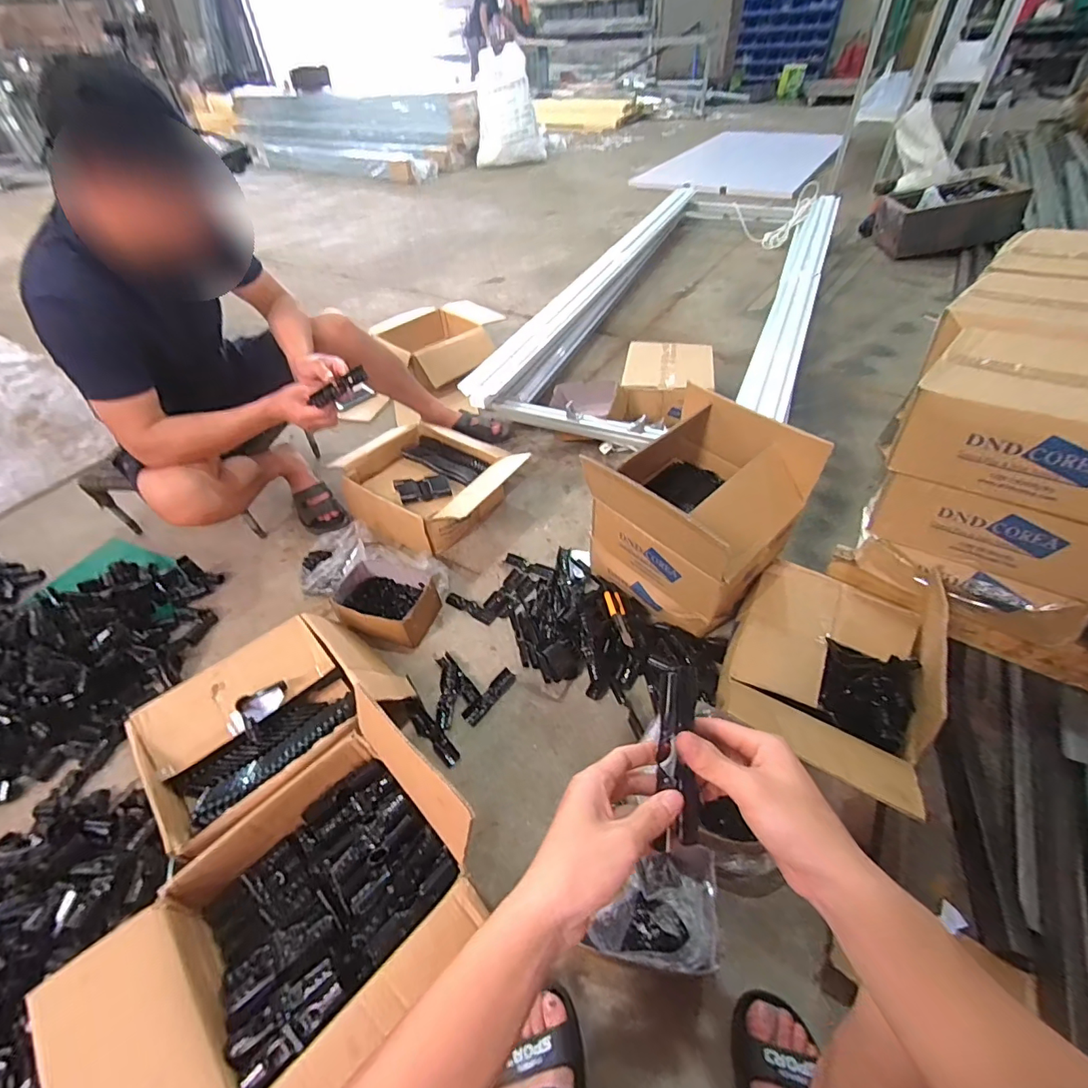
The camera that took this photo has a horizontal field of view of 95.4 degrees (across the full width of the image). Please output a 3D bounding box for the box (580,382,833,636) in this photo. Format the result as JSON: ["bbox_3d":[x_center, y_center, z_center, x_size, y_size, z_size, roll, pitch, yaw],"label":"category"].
[{"bbox_3d":[0.281,-0.052,1.011,0.318,0.357,0.344,-35,54,-27],"label":"box"}]

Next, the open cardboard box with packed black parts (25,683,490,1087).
[{"bbox_3d":[-0.336,0.490,0.642,0.368,0.235,0.478,33,56,29],"label":"open cardboard box with packed black parts"}]

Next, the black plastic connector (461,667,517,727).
[{"bbox_3d":[-0.107,0.304,0.989,0.034,0.011,0.128,30,55,28],"label":"black plastic connector"}]

